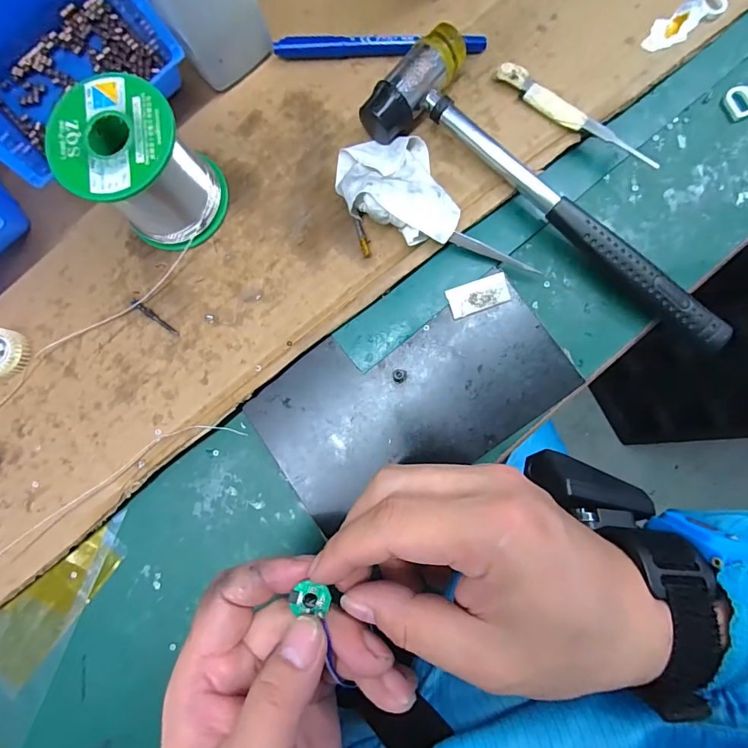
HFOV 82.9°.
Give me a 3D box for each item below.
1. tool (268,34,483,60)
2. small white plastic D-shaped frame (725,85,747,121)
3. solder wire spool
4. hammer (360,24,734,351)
[{"bbox_3d":[0.004,-0.219,0.285,0.138,0.011,0.010,1,86,2],"label":"tool"},{"bbox_3d":[0.244,-0.181,0.281,0.018,0.004,0.022,-23,86,0],"label":"small white plastic D-shaped frame"},{"bbox_3d":[-0.135,-0.121,0.254,0.067,0.069,0.065,0,86,2],"label":"solder wire spool"},{"bbox_3d":[0.117,-0.115,0.264,0.255,0.030,0.073,37,88,4],"label":"hammer"}]

